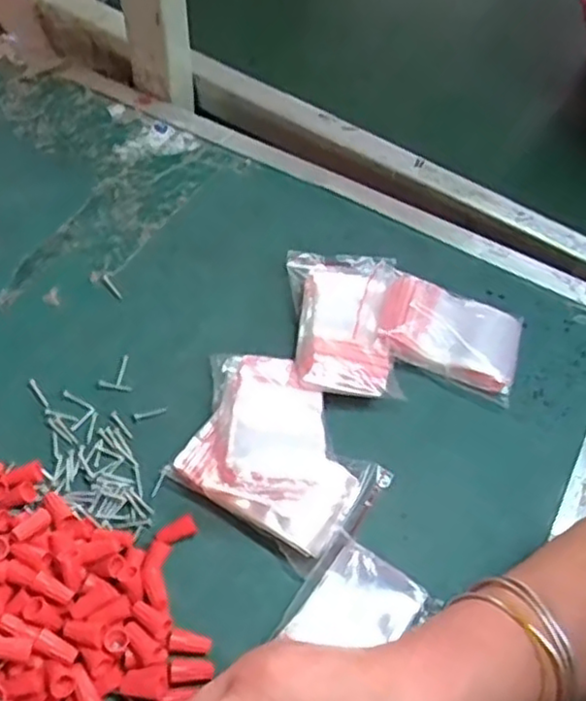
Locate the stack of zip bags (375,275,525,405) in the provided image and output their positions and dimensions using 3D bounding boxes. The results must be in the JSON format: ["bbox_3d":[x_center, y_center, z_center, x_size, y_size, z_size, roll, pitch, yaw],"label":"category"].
[{"bbox_3d":[0.104,-0.010,0.451,0.091,0.026,0.060,20,61,8],"label":"stack of zip bags"}]

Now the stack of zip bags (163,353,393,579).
[{"bbox_3d":[-0.010,0.056,0.399,0.125,0.035,0.096,33,64,15],"label":"stack of zip bags"}]

